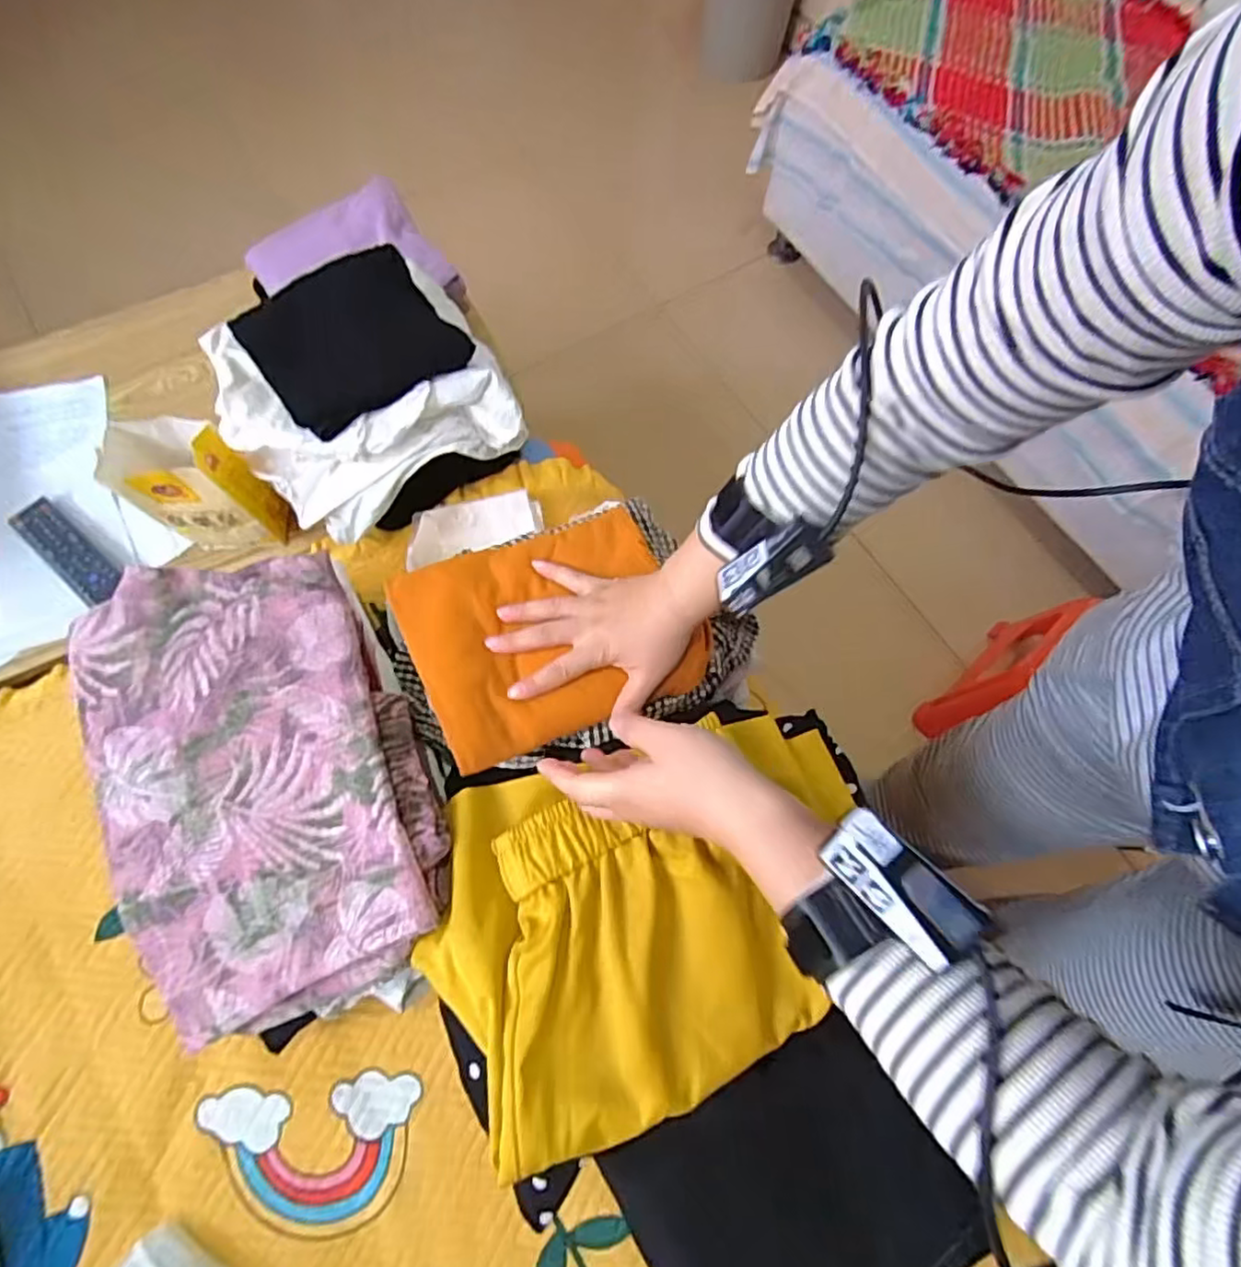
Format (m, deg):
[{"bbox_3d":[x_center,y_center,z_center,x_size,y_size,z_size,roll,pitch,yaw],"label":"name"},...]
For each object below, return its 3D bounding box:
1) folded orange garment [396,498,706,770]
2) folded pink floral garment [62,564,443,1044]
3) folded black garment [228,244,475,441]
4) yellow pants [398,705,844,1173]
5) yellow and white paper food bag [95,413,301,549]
[{"bbox_3d":[-0.057,-0.009,0.520,0.211,0.048,0.179,-24,73,-11],"label":"folded orange garment"},{"bbox_3d":[-0.276,0.101,0.501,0.235,0.063,0.343,-21,72,-10],"label":"folded pink floral garment"},{"bbox_3d":[-0.270,-0.299,0.669,0.187,0.018,0.142,-36,98,-18],"label":"folded black garment"},{"bbox_3d":[0.025,0.191,0.461,0.308,0.044,0.228,-15,71,-8],"label":"yellow pants"},{"bbox_3d":[-0.426,-0.152,0.701,0.129,0.168,0.059,-3,70,-4],"label":"yellow and white paper food bag"}]

